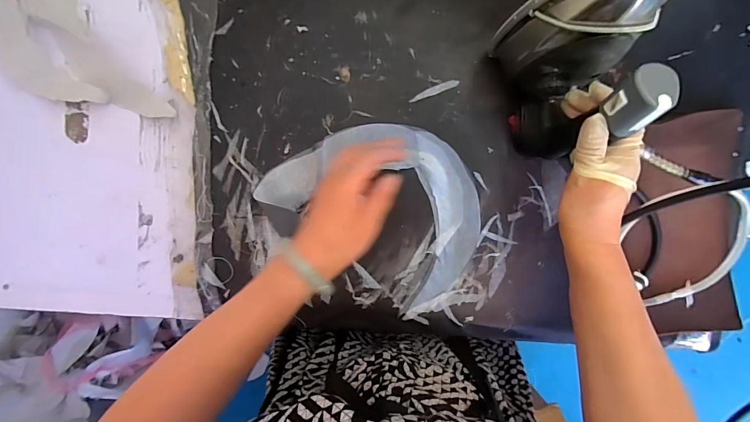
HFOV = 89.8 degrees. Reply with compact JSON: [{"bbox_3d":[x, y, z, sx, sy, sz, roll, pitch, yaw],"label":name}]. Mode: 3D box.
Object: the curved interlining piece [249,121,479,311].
[{"bbox_3d":[0.019,-0.011,0.448,0.252,0.017,0.181,40,94,-5],"label":"curved interlining piece"}]

